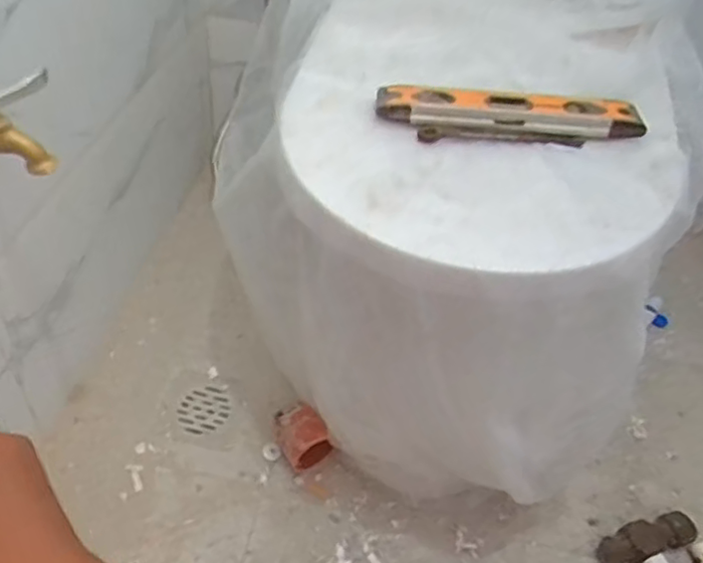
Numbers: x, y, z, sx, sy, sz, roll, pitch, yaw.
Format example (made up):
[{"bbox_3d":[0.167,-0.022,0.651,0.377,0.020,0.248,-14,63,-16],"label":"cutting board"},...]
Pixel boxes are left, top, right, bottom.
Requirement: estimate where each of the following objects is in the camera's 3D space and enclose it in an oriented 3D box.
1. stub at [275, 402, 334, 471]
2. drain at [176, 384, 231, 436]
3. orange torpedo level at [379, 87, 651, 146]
[{"bbox_3d":[-0.058,0.187,0.777,0.050,0.058,0.070,-21,52,-24],"label":"stub"},{"bbox_3d":[-0.188,0.162,0.836,0.065,0.016,0.064,3,46,-4],"label":"drain"},{"bbox_3d":[0.130,-0.141,0.550,0.215,0.024,0.059,6,46,-1],"label":"orange torpedo level"}]

